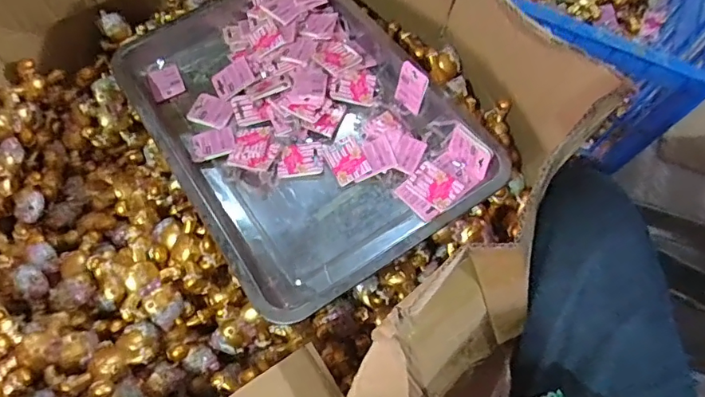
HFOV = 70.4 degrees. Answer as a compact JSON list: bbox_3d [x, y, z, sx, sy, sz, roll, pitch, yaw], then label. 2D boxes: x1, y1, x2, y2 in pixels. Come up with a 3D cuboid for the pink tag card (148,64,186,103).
[{"bbox_3d":[-0.271,-0.169,0.725,0.045,0.007,0.059,-22,69,-12],"label":"pink tag card"}]

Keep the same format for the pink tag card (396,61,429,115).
[{"bbox_3d":[0.078,-0.145,0.658,0.004,0.057,0.047,-25,55,-34],"label":"pink tag card"}]

